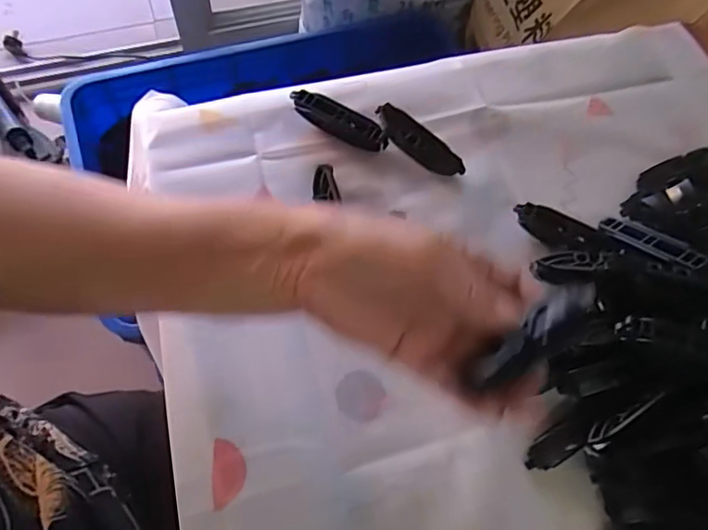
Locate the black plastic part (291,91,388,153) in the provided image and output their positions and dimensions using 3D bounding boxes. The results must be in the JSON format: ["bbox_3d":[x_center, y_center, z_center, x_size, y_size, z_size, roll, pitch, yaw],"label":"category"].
[{"bbox_3d":[-0.011,-0.110,0.435,0.080,0.021,0.019,27,67,8],"label":"black plastic part"}]

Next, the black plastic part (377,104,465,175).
[{"bbox_3d":[0.049,-0.094,0.433,0.080,0.014,0.021,38,69,13],"label":"black plastic part"}]

